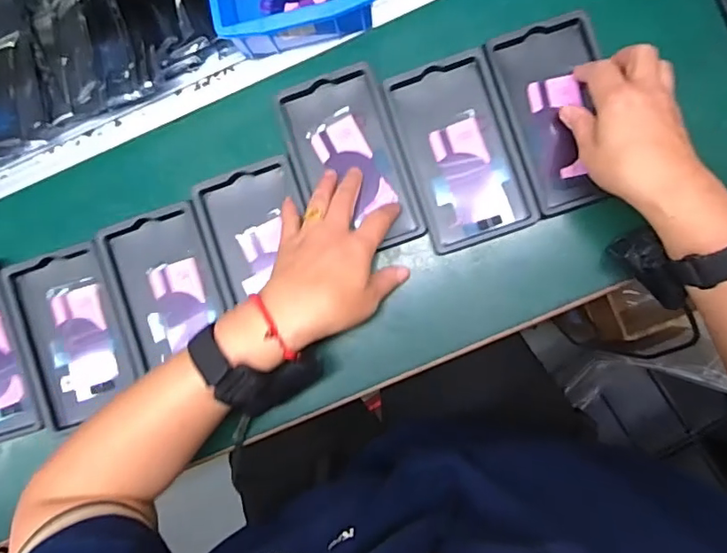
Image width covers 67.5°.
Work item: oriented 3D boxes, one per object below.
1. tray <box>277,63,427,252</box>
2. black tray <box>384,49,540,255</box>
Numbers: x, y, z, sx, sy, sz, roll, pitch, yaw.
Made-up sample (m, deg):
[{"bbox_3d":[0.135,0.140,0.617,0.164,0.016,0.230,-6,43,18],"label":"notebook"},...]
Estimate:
[{"bbox_3d":[-0.012,-0.097,0.479,0.092,0.017,0.155,-19,88,5],"label":"tray"},{"bbox_3d":[0.086,-0.110,0.479,0.094,0.012,0.158,-17,86,4],"label":"black tray"}]

